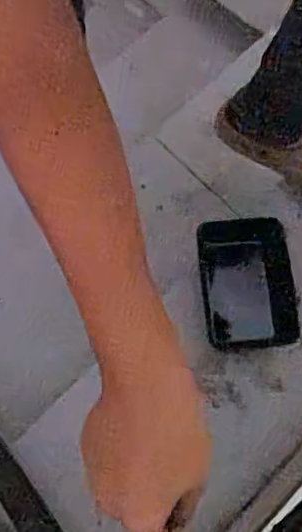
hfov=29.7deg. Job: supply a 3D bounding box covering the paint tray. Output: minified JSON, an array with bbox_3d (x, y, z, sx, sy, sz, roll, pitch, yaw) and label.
[{"bbox_3d":[0.133,0.023,0.780,0.119,0.027,0.177,-6,76,-5],"label":"paint tray"}]

